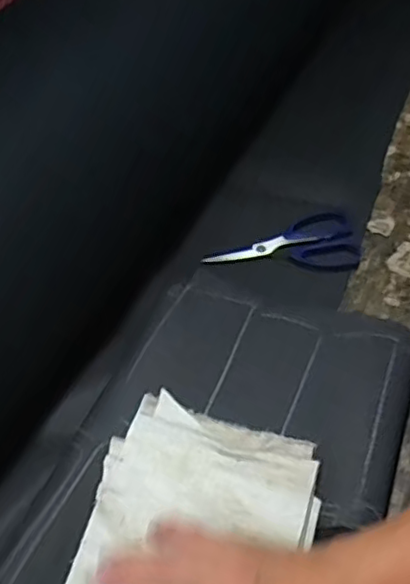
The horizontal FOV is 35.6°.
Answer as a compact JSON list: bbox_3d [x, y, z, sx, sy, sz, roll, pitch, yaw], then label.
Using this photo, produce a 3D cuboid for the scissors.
[{"bbox_3d":[0.086,-0.052,0.724,0.167,0.006,0.084,-8,52,-2],"label":"scissors"}]

